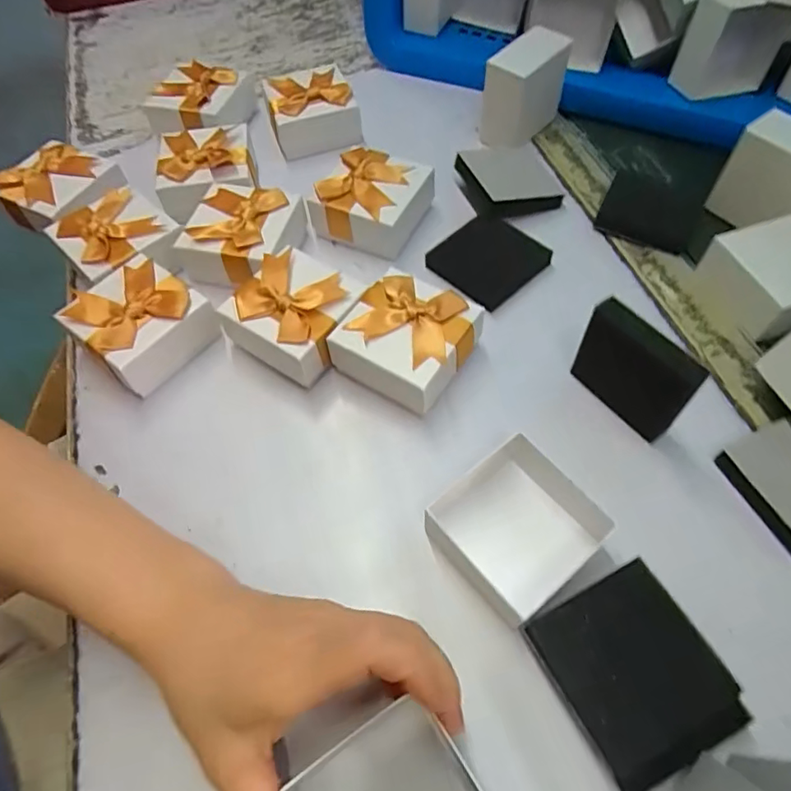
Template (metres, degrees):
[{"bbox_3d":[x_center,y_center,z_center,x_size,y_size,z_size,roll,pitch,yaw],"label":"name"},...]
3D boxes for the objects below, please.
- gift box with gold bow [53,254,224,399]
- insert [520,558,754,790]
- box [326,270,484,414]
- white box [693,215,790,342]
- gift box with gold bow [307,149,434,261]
[{"bbox_3d":[-0.165,-0.047,0.358,0.071,0.048,0.069,35,66,21],"label":"gift box with gold bow"},{"bbox_3d":[0.105,0.124,0.245,0.066,0.027,0.075,-25,60,-13],"label":"insert"},{"bbox_3d":[0.007,-0.033,0.342,0.073,0.041,0.082,32,64,20],"label":"box"},{"bbox_3d":[0.246,-0.076,0.355,0.066,0.037,0.072,-19,59,-10],"label":"white box"},{"bbox_3d":[-0.018,-0.144,0.407,0.076,0.039,0.072,22,62,15],"label":"gift box with gold bow"}]

